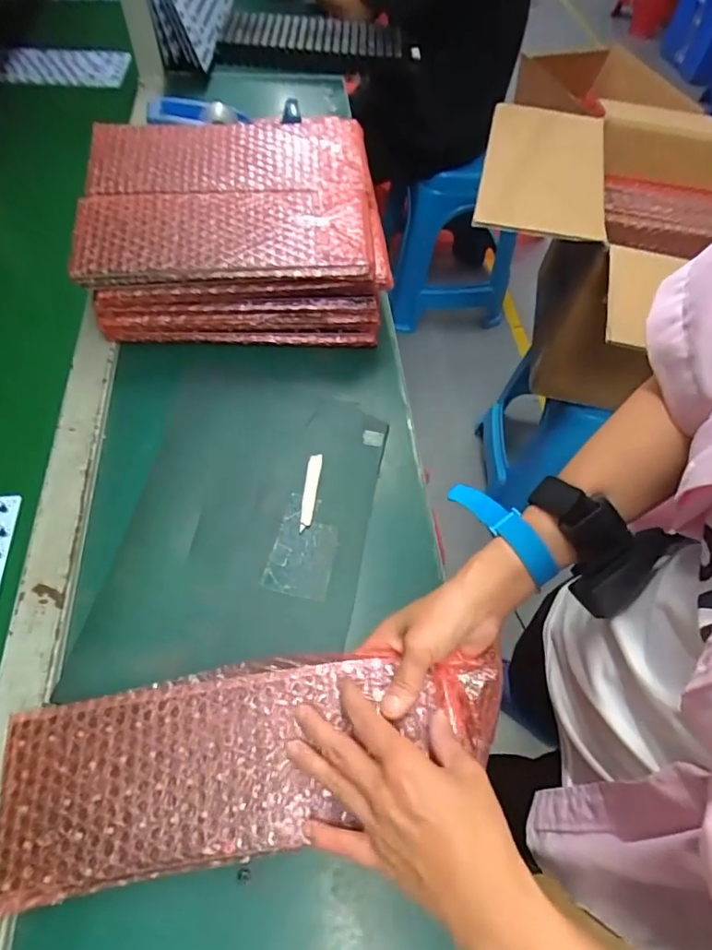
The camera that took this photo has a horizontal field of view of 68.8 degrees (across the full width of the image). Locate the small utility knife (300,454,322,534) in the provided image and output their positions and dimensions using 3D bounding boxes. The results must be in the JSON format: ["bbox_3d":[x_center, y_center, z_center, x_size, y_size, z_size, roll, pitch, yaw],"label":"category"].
[{"bbox_3d":[-0.041,0.014,0.472,0.012,0.008,0.078,7,56,0],"label":"small utility knife"}]

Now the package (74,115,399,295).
[{"bbox_3d":[-0.125,-0.283,0.534,0.293,0.029,0.207,-3,70,-1],"label":"package"}]

